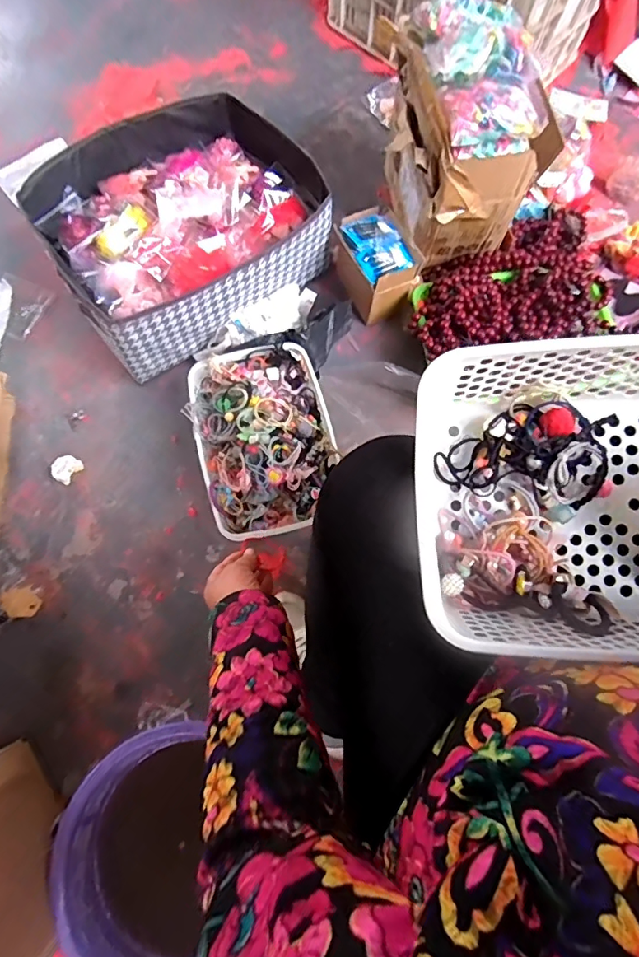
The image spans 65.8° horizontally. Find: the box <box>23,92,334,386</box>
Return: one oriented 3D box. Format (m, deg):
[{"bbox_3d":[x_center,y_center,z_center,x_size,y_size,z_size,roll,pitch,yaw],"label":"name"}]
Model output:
[{"bbox_3d":[-0.228,-0.437,0.849,0.425,0.137,0.371,-35,76,-11],"label":"box"}]

